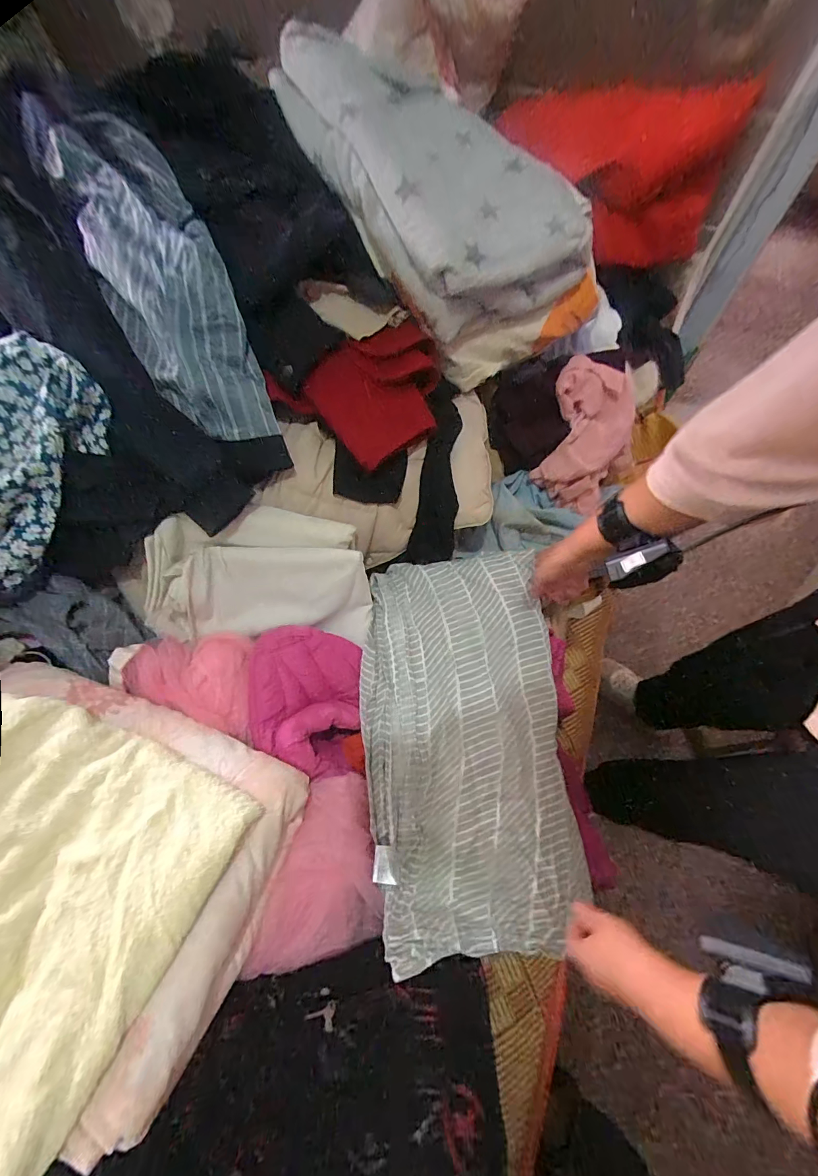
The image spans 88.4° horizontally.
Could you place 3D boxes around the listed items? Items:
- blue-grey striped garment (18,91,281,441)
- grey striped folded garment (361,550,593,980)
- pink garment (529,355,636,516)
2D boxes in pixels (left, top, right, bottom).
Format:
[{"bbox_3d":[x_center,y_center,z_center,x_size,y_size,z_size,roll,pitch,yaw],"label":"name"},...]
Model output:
[{"bbox_3d":[-0.363,-0.469,0.582,0.160,0.089,0.598,-29,83,-10],"label":"blue-grey striped garment"},{"bbox_3d":[0.079,0.185,0.588,0.273,0.066,0.510,-2,66,-2],"label":"grey striped folded garment"},{"bbox_3d":[0.306,-0.266,0.715,0.144,0.109,0.238,16,67,10],"label":"pink garment"}]

